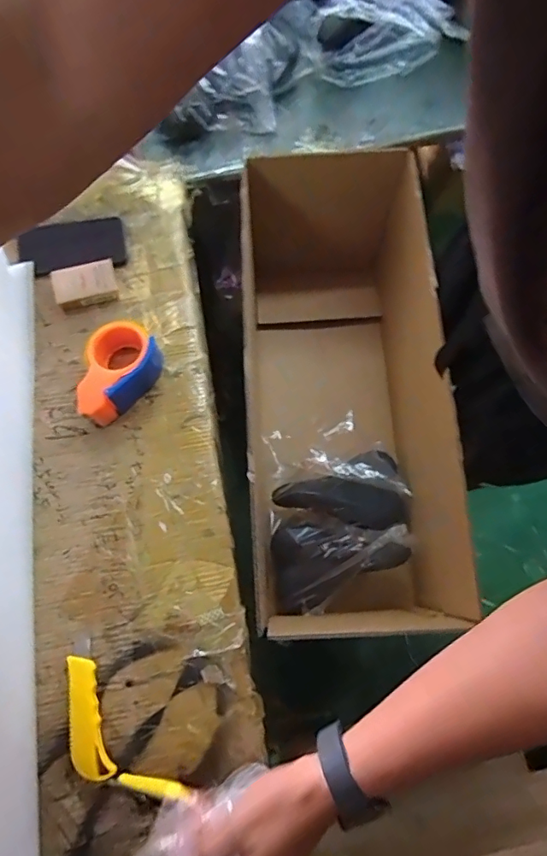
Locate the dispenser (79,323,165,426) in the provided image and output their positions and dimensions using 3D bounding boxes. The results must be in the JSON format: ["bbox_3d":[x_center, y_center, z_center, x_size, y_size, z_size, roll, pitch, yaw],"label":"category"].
[{"bbox_3d":[-0.222,-0.080,0.671,0.092,0.057,0.136,38,77,10],"label":"dispenser"}]

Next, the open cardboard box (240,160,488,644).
[{"bbox_3d":[0.132,-0.087,0.982,0.360,0.263,0.912,1,73,0],"label":"open cardboard box"}]

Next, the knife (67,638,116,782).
[{"bbox_3d":[-0.214,0.322,0.563,0.038,0.019,0.143,-14,74,-5],"label":"knife"}]

